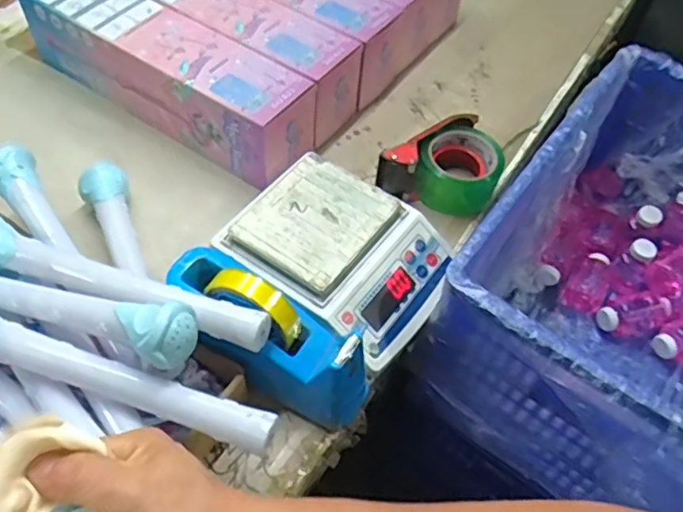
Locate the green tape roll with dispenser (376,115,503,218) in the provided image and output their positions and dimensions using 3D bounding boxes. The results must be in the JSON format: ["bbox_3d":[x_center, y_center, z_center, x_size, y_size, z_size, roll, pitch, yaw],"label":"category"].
[{"bbox_3d":[0.125,-0.114,0.768,0.137,0.064,0.115,19,54,8],"label":"green tape roll with dispenser"}]

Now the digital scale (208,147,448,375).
[{"bbox_3d":[-0.003,-0.004,0.666,0.224,0.068,0.175,28,56,15],"label":"digital scale"}]

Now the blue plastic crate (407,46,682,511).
[{"bbox_3d":[0.364,0.052,0.765,0.360,0.281,0.521,32,57,18],"label":"blue plastic crate"}]

